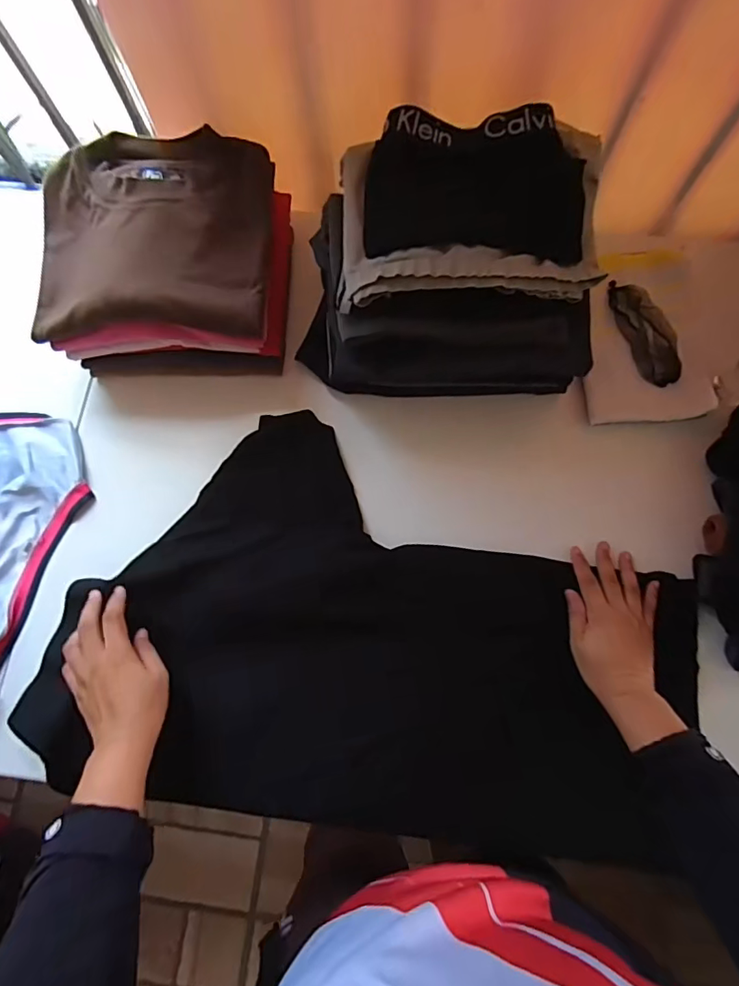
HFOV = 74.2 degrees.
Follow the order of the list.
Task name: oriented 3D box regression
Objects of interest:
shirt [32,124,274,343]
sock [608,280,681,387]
[{"bbox_3d":[-0.250,-0.298,0.559,0.261,0.054,0.243,-1,75,1],"label":"shirt"},{"bbox_3d":[0.339,-0.197,0.595,0.055,0.011,0.143,-17,75,-3],"label":"sock"}]

